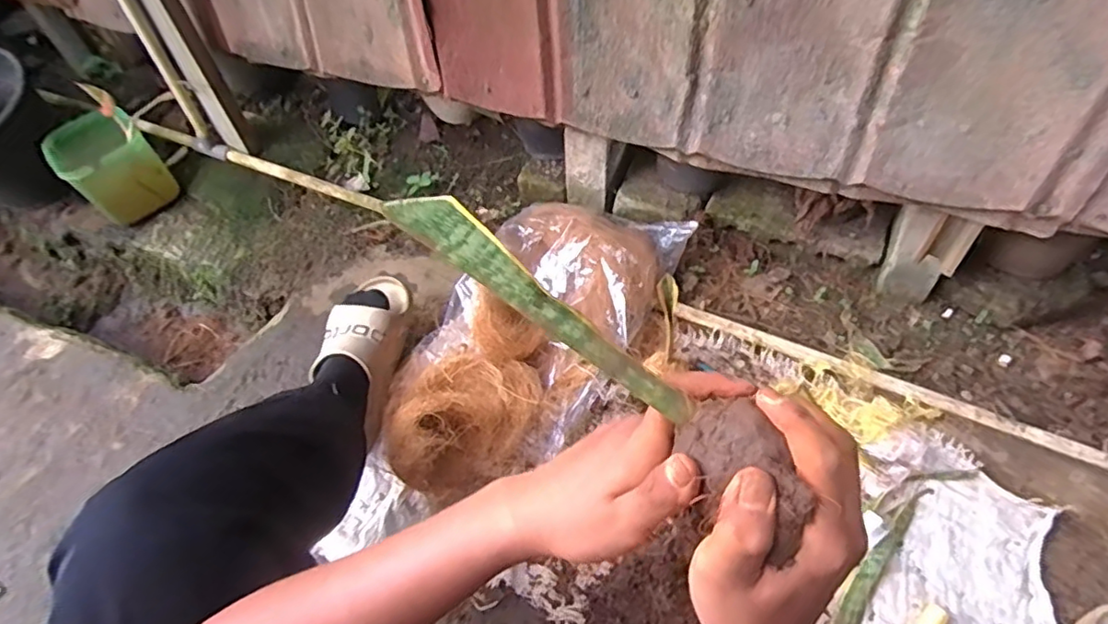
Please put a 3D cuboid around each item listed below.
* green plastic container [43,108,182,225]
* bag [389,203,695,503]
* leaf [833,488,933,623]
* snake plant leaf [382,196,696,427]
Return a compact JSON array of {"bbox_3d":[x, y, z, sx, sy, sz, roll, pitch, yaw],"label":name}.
[{"bbox_3d":[-0.847,-0.273,1.181,0.136,0.171,0.158,37,65,28],"label":"green plastic container"},{"bbox_3d":[-0.038,0.021,0.926,0.292,0.126,0.550,22,58,20],"label":"bag"},{"bbox_3d":[0.394,0.323,0.750,0.032,0.014,0.284,31,62,25],"label":"leaf"},{"bbox_3d":[-0.002,-0.004,0.309,0.181,0.005,0.024,36,94,-5],"label":"snake plant leaf"}]

